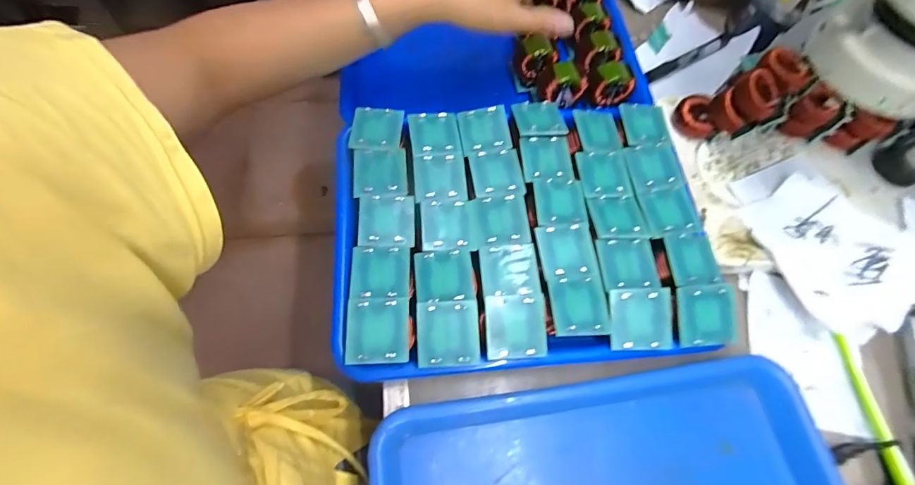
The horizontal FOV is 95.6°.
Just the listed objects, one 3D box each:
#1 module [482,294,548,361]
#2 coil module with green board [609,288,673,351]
[{"bbox_3d":[0.044,0.062,0.309,0.045,0.013,0.045,-3,70,-3],"label":"module"},{"bbox_3d":[0.141,0.059,0.319,0.047,0.006,0.046,-3,86,2],"label":"coil module with green board"}]

